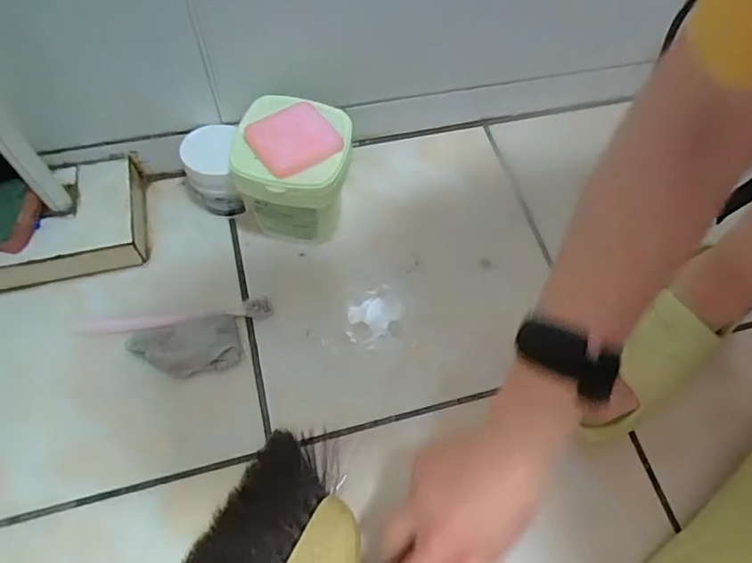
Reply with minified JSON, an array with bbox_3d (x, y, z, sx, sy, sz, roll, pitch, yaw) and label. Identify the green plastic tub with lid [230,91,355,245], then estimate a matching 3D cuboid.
[{"bbox_3d":[-0.074,-0.095,0.465,0.097,0.123,0.100,4,63,-2],"label":"green plastic tub with lid"}]

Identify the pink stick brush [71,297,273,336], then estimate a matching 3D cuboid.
[{"bbox_3d":[-0.180,0.031,0.449,0.168,0.016,0.016,-6,64,-7],"label":"pink stick brush"}]

